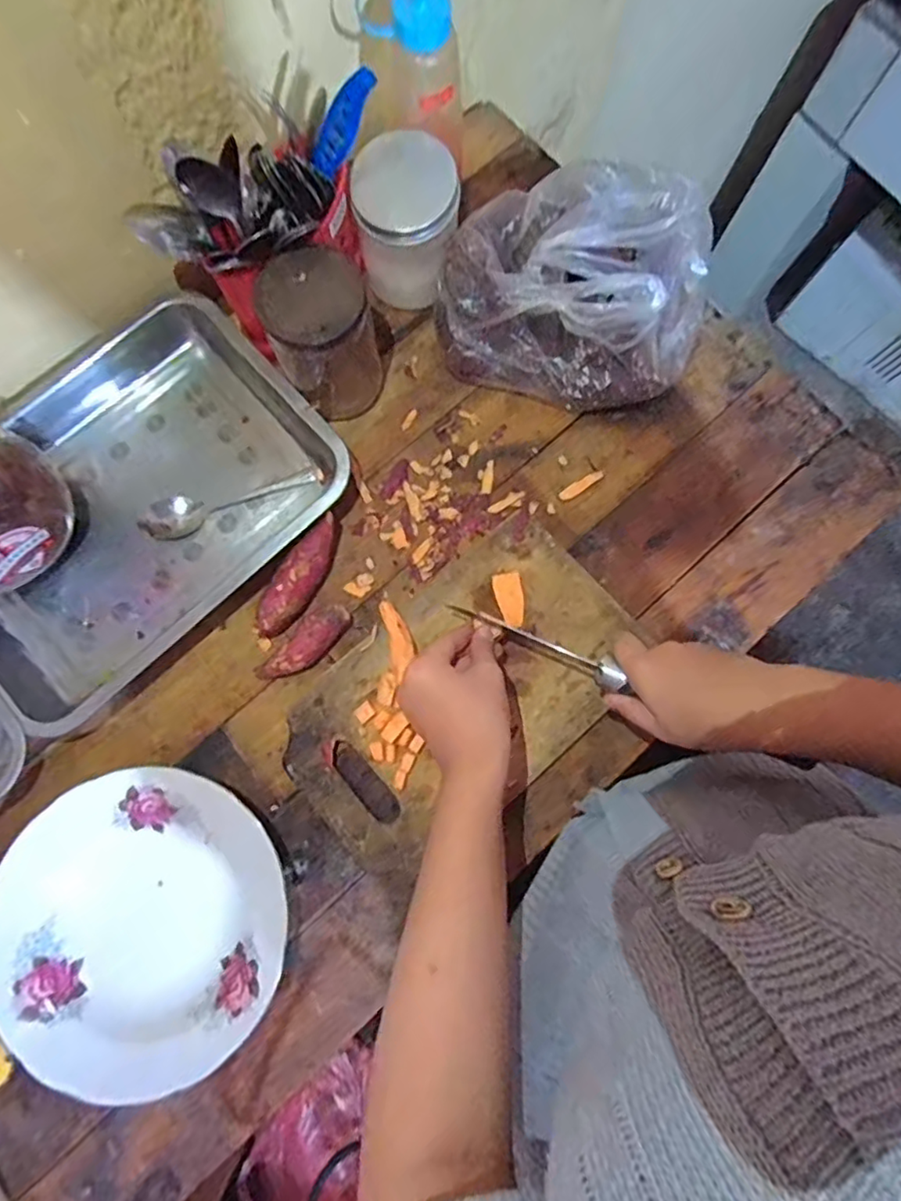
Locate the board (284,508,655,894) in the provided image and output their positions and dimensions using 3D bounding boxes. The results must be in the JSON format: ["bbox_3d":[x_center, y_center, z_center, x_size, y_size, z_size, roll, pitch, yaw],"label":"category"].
[{"bbox_3d":[0.010,0.076,0.508,0.298,0.014,0.179,-40,82,-8],"label":"board"}]

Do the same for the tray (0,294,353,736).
[{"bbox_3d":[-0.285,-0.086,0.526,0.344,0.046,0.246,-42,82,-8],"label":"tray"}]

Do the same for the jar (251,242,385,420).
[{"bbox_3d":[-0.103,-0.217,0.507,0.085,0.130,0.070,-26,82,-6],"label":"jar"}]

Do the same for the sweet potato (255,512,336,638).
[{"bbox_3d":[-0.129,-0.020,0.520,0.037,0.039,0.111,27,80,3],"label":"sweet potato"}]

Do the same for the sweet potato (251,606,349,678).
[{"bbox_3d":[-0.124,0.040,0.515,0.092,0.027,0.032,-39,82,-8],"label":"sweet potato"}]

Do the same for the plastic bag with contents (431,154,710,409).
[{"bbox_3d":[0.112,-0.275,0.533,0.219,0.115,0.179,18,80,2],"label":"plastic bag with contents"}]

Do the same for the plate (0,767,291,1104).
[{"bbox_3d":[-0.235,0.244,0.466,0.219,0.039,0.212,0,79,-1],"label":"plate"}]

